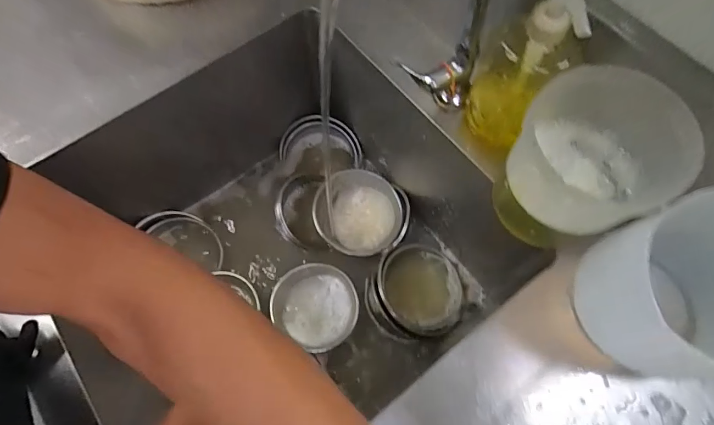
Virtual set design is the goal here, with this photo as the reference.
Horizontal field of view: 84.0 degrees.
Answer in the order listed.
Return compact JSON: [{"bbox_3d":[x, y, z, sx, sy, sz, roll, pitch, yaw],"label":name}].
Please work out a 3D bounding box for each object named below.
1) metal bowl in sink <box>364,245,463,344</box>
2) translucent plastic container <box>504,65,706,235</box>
[{"bbox_3d":[0.105,0.139,0.713,0.176,0.061,0.161,0,69,1],"label":"metal bowl in sink"},{"bbox_3d":[0.225,-0.056,0.381,0.125,0.087,0.129,4,69,2],"label":"translucent plastic container"}]

